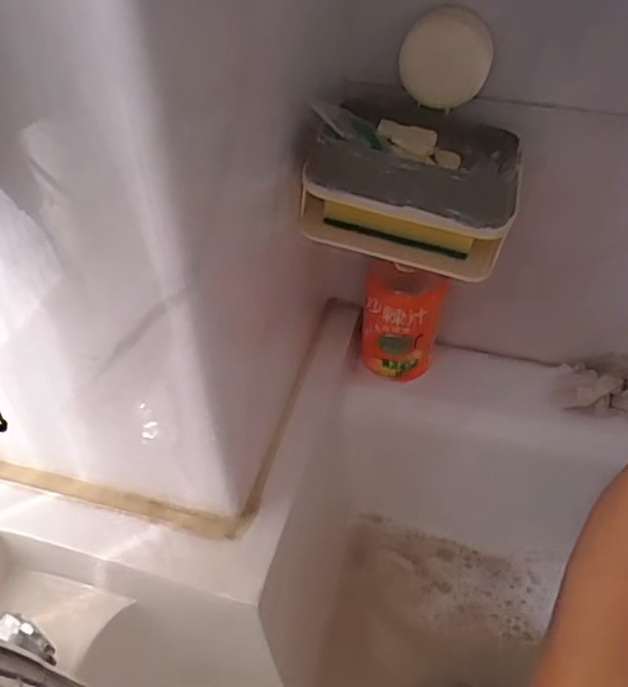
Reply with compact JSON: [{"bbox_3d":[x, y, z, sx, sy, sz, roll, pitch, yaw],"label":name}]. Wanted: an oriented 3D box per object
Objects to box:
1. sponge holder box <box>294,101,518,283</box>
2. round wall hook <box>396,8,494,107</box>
[{"bbox_3d":[0.062,-0.101,0.406,0.124,0.078,0.086,15,49,14],"label":"sponge holder box"},{"bbox_3d":[0.080,-0.172,0.388,0.055,0.053,0.012,0,47,1],"label":"round wall hook"}]

